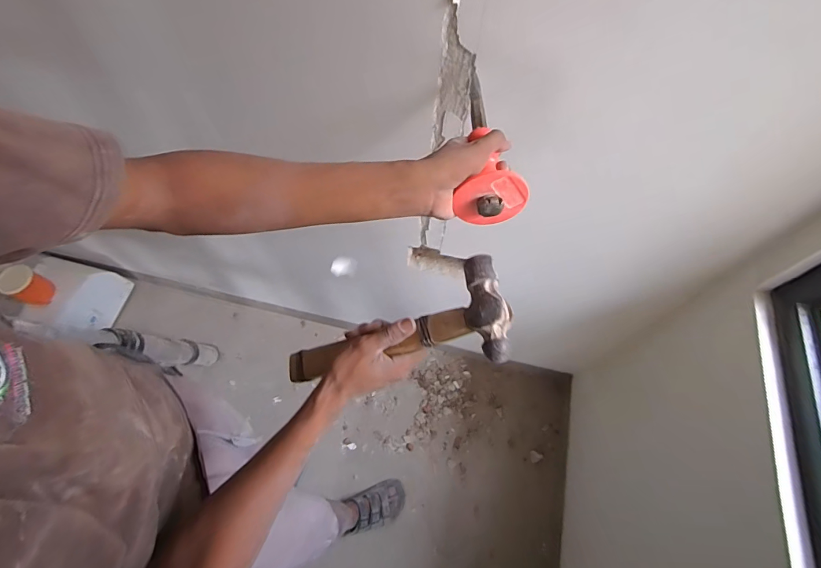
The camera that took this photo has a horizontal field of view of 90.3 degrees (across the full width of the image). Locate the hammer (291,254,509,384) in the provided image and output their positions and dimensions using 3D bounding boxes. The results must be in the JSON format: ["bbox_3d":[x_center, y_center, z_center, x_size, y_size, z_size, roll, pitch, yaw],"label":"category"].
[{"bbox_3d":[-0.031,0.064,0.473,0.297,0.027,0.107,-19,63,26],"label":"hammer"}]

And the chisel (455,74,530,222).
[{"bbox_3d":[0.079,-0.164,0.467,0.074,0.081,0.201,-1,58,-3],"label":"chisel"}]

